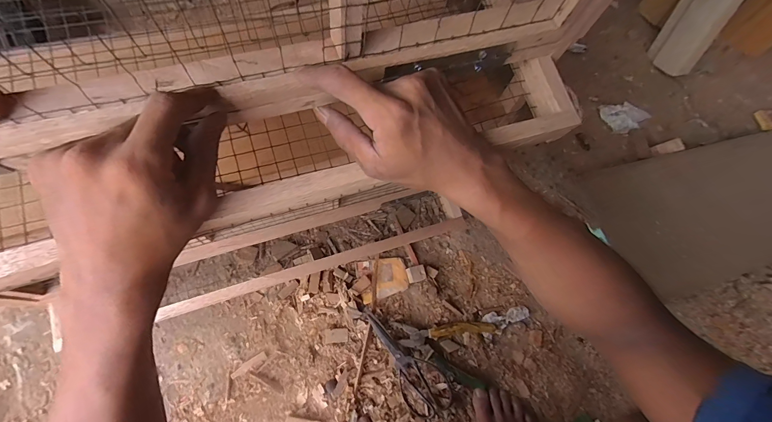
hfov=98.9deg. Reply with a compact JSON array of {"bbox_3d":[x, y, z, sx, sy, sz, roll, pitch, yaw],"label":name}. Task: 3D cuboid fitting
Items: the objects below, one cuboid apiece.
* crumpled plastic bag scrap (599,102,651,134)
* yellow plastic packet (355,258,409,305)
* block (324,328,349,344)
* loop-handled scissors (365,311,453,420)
[{"bbox_3d":[0.593,-0.241,0.822,0.100,0.032,0.088,-28,75,-16],"label":"crumpled plastic bag scrap"},{"bbox_3d":[-0.007,0.128,0.632,0.091,0.010,0.076,-8,71,-10],"label":"yellow plastic packet"},{"bbox_3d":[-0.089,0.225,0.595,0.042,0.004,0.024,-3,70,-8],"label":"block"},{"bbox_3d":[0.031,0.260,0.577,0.076,0.026,0.206,-35,77,-18],"label":"loop-handled scissors"}]

